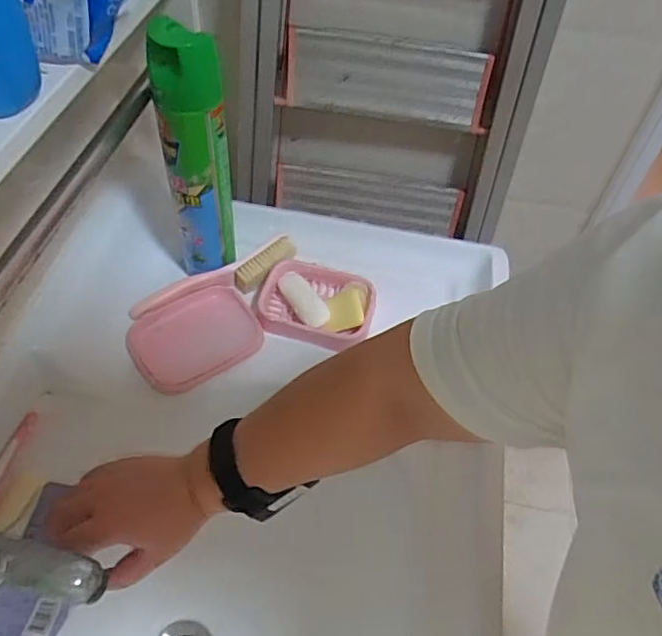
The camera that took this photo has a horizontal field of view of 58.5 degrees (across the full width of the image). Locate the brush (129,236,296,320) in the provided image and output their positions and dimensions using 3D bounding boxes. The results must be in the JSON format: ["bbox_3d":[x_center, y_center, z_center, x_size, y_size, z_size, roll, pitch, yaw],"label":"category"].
[{"bbox_3d":[-0.126,-0.042,0.656,0.192,0.035,0.035,-23,57,-21],"label":"brush"}]

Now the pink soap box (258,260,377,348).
[{"bbox_3d":[-0.016,-0.016,0.655,0.124,0.031,0.088,17,52,9],"label":"pink soap box"}]

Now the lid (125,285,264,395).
[{"bbox_3d":[-0.144,0.020,0.632,0.134,0.021,0.096,-26,58,-23],"label":"lid"}]

